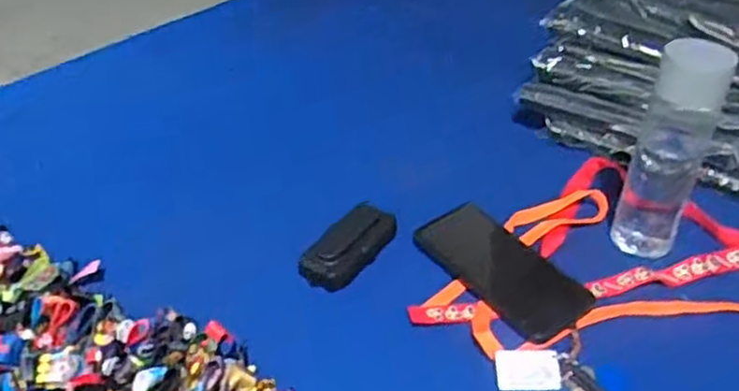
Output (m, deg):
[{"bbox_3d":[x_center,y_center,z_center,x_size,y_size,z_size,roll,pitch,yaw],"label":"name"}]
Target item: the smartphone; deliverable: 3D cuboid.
[{"bbox_3d":[0.121,0.064,0.639,0.075,0.013,0.161,-34,56,-20],"label":"smartphone"}]

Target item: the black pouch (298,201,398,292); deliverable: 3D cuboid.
[{"bbox_3d":[-0.017,0.044,0.658,0.052,0.034,0.107,26,44,29],"label":"black pouch"}]

